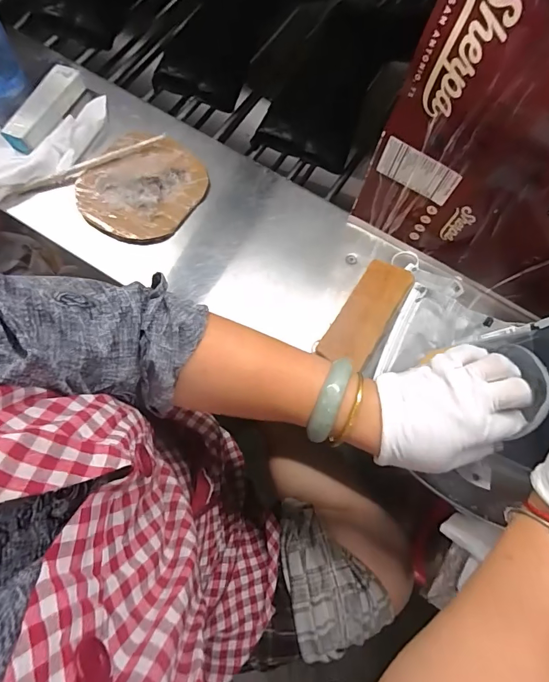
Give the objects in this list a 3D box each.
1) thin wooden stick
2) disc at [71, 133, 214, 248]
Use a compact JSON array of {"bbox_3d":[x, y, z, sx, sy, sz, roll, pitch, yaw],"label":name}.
[{"bbox_3d":[-0.237,-0.225,0.524,0.201,0.013,0.013,-25,78,-6],"label":"thin wooden stick"},{"bbox_3d":[-0.167,-0.196,0.517,0.138,0.015,0.151,0,77,0],"label":"disc"}]

